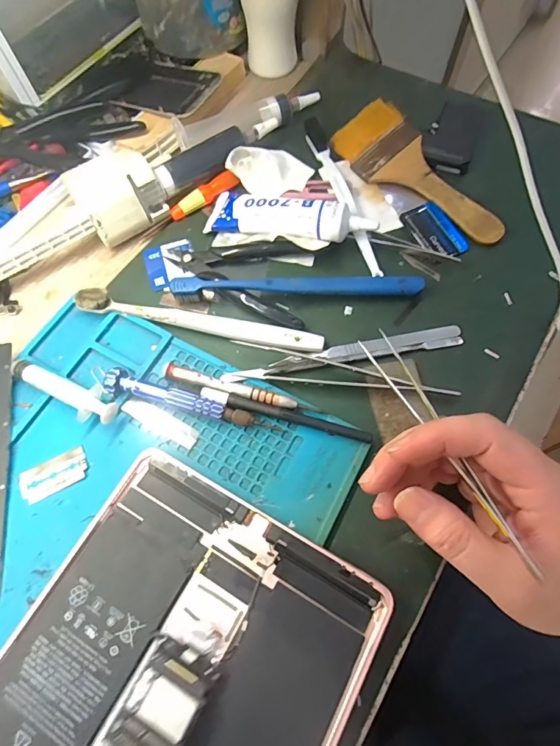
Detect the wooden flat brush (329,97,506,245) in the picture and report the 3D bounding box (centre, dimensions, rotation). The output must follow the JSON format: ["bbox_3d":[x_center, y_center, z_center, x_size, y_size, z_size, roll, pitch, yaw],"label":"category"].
[{"bbox_3d":[0.114,-0.164,0.358,0.058,0.022,0.161,-34,70,-13],"label":"wooden flat brush"}]

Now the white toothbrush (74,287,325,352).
[{"bbox_3d":[-0.059,-0.037,0.313,0.180,0.015,0.016,10,67,5],"label":"white toothbrush"}]

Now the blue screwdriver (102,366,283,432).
[{"bbox_3d":[-0.058,0.020,0.285,0.117,0.018,0.015,15,68,7],"label":"blue screwdriver"}]

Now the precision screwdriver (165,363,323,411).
[{"bbox_3d":[-0.028,0.012,0.292,0.108,0.008,0.009,15,68,7],"label":"precision screwdriver"}]

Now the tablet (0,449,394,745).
[{"bbox_3d":[-0.071,0.182,0.218,0.176,0.012,0.248,28,70,12],"label":"tablet"}]

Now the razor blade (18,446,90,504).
[{"bbox_3d":[-0.145,0.065,0.276,0.043,0.004,0.023,-26,69,-9],"label":"razor blade"}]

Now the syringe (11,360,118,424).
[{"bbox_3d":[-0.144,0.012,0.292,0.079,0.016,0.024,24,69,11],"label":"syringe"}]

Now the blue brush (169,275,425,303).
[{"bbox_3d":[0.012,-0.064,0.322,0.183,0.014,0.014,-1,67,1],"label":"blue brush"}]

